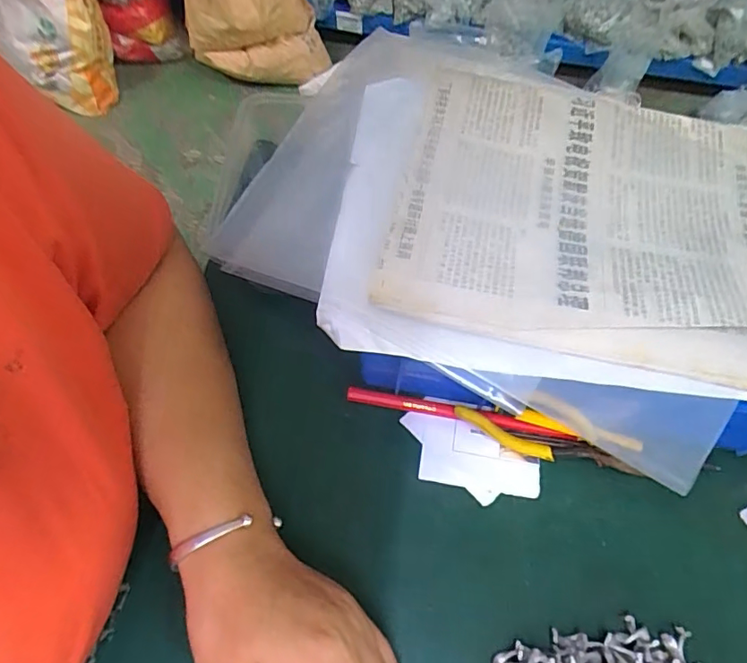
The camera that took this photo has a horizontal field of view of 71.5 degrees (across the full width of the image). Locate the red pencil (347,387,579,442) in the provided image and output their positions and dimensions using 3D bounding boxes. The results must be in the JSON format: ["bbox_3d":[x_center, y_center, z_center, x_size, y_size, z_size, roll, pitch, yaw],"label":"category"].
[{"bbox_3d":[0.056,0.053,0.337,0.146,0.011,0.009,10,60,4],"label":"red pencil"}]

